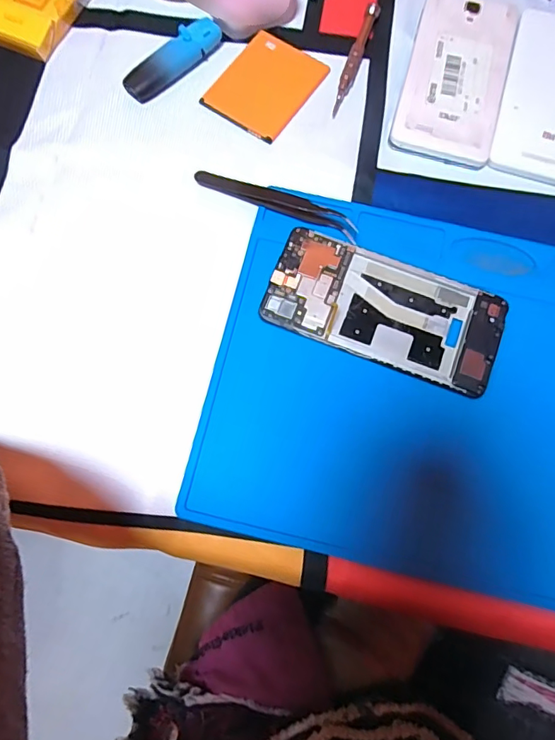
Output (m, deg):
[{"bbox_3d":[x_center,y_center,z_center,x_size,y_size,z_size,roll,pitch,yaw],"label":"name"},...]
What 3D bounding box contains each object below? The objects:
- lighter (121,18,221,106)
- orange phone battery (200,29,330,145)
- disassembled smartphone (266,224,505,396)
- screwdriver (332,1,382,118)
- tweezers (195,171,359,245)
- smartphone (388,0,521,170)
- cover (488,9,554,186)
[{"bbox_3d":[-0.076,-0.230,0.356,0.082,0.015,0.022,-43,80,-11],"label":"lighter"},{"bbox_3d":[-0.008,-0.214,0.361,0.064,0.004,0.083,33,77,8],"label":"orange phone battery"},{"bbox_3d":[0.069,-0.039,0.313,0.148,0.007,0.070,21,76,5],"label":"disassembled smartphone"},{"bbox_3d":[0.059,-0.237,0.367,0.011,0.009,0.101,19,76,4],"label":"screwdriver"},{"bbox_3d":[0.000,-0.117,0.327,0.117,0.012,0.014,24,76,5],"label":"tweezers"},{"bbox_3d":[0.133,-0.219,0.359,0.072,0.013,0.142,15,76,3],"label":"smartphone"},{"bbox_3d":[0.207,-0.207,0.361,0.077,0.011,0.154,16,76,3],"label":"cover"}]

